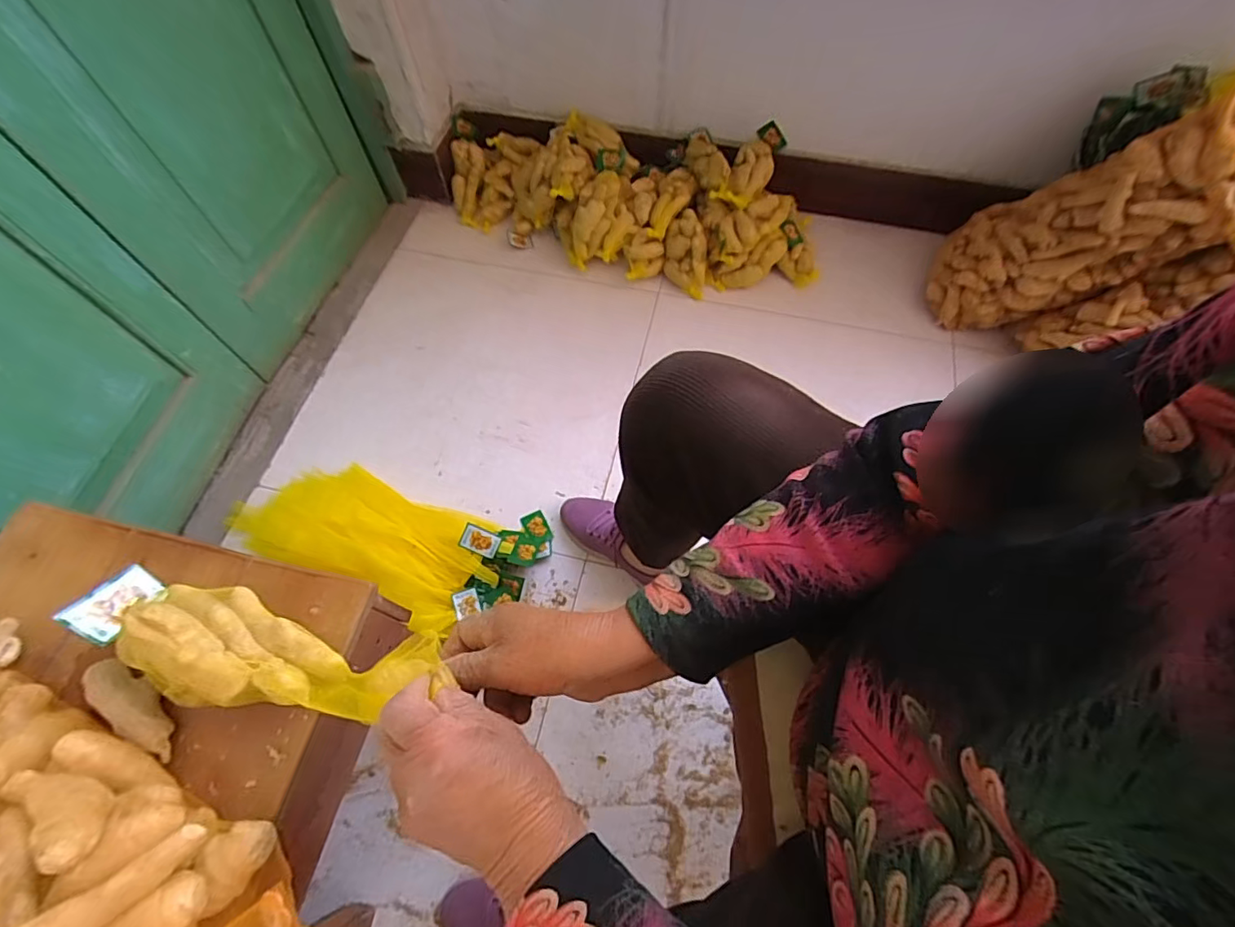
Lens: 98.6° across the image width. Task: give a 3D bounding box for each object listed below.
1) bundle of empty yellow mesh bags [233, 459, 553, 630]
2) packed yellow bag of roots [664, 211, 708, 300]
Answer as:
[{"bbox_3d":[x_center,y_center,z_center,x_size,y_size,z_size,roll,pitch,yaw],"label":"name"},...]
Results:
[{"bbox_3d":[-0.380,0.124,0.843,0.511,0.108,0.227,12,65,6],"label":"bundle of empty yellow mesh bags"},{"bbox_3d":[0.147,-0.444,1.132,0.086,0.038,0.171,6,94,14],"label":"packed yellow bag of roots"}]

